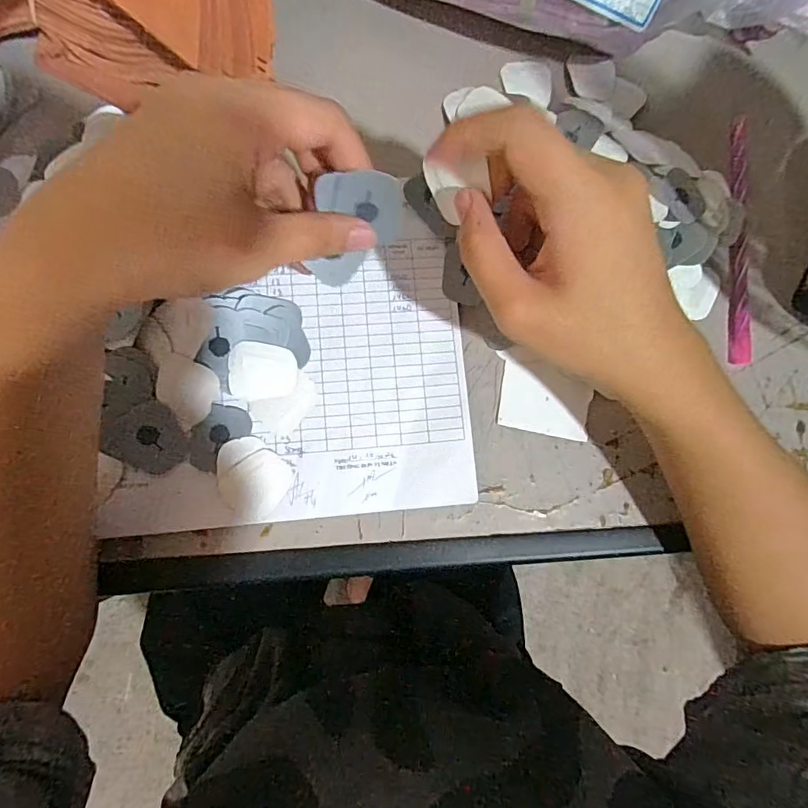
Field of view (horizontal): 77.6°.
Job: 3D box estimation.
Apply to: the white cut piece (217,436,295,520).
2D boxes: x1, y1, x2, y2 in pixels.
[{"bbox_3d":[-0.089,0.042,0.289,0.043,0.004,0.039,37,81,-2],"label":"white cut piece"}]

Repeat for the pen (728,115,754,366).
[{"bbox_3d":[0.227,-0.112,0.339,0.016,0.007,0.173,4,84,-6],"label":"pen"}]

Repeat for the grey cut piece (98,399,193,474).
[{"bbox_3d":[-0.145,0.021,0.283,0.038,0.004,0.039,-31,100,-11],"label":"grey cut piece"}]

